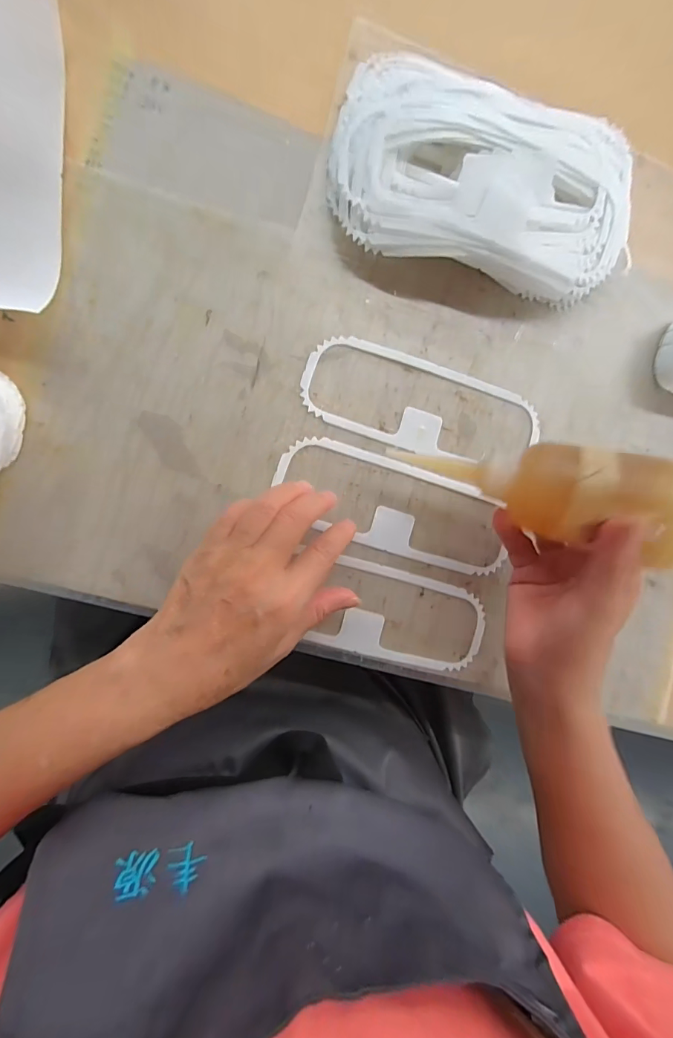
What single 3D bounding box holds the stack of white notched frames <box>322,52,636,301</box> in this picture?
[{"bbox_3d":[0.114,-0.238,0.298,0.226,0.054,0.128,13,91,-8],"label":"stack of white notched frames"}]

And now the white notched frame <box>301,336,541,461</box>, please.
[{"bbox_3d":[0.068,-0.087,0.324,0.188,0.004,0.067,15,90,-8],"label":"white notched frame"}]

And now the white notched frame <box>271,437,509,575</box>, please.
[{"bbox_3d":[0.047,-0.009,0.324,0.191,0.004,0.070,16,90,-8],"label":"white notched frame"}]

